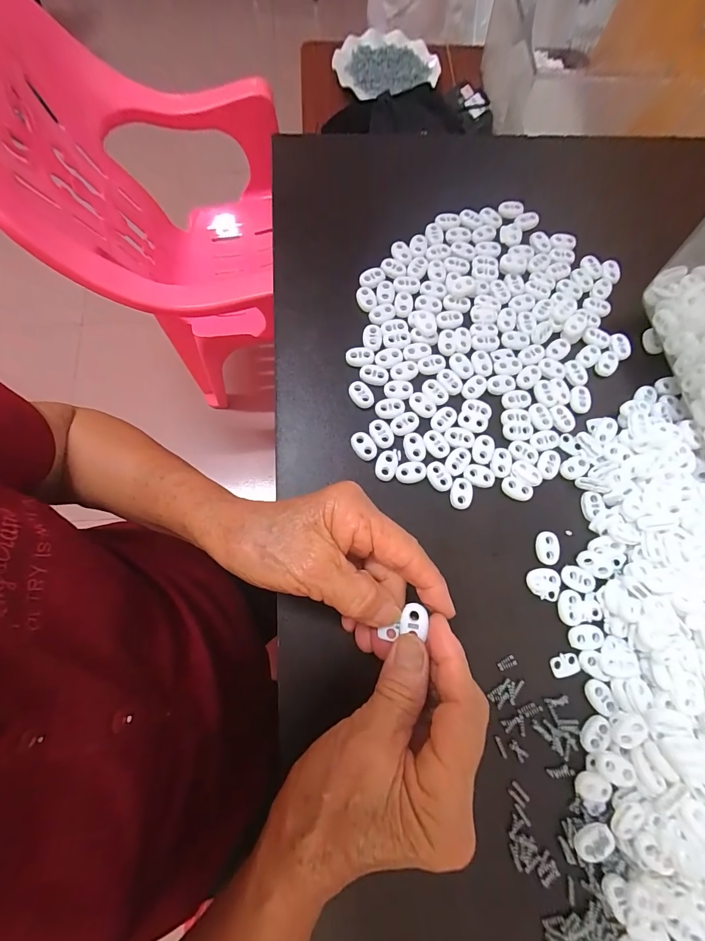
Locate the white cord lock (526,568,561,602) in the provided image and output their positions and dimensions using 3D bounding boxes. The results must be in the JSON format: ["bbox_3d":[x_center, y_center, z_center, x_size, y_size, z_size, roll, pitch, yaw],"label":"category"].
[{"bbox_3d":[0.131,0.077,0.255,0.022,0.004,0.021,6,76,3],"label":"white cord lock"}]

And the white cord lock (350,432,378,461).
[{"bbox_3d":[0.009,-0.018,0.274,0.015,0.004,0.022,-37,77,-8],"label":"white cord lock"}]

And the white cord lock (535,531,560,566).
[{"bbox_3d":[0.137,0.054,0.261,0.016,0.004,0.023,2,75,2],"label":"white cord lock"}]

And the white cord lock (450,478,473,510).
[{"bbox_3d":[0.079,0.016,0.269,0.016,0.004,0.022,13,76,5],"label":"white cord lock"}]

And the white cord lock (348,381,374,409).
[{"bbox_3d":[0.007,-0.058,0.286,0.015,0.006,0.022,-29,78,-9],"label":"white cord lock"}]

